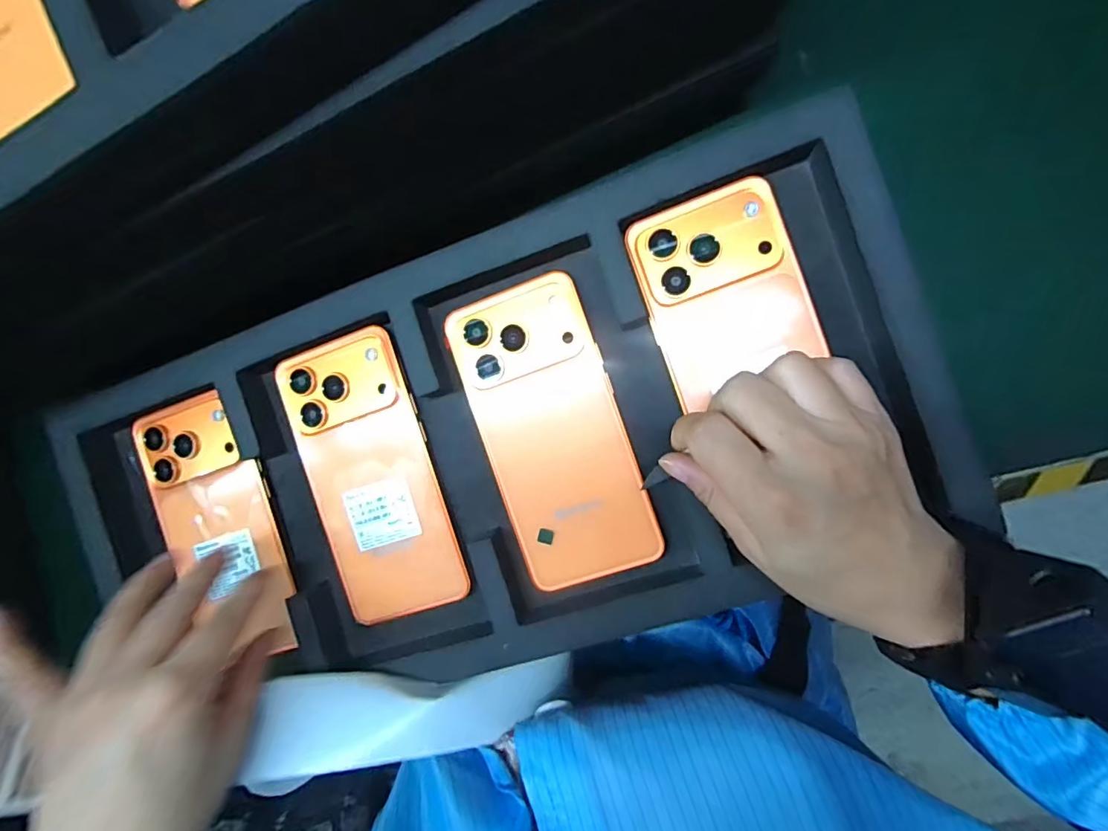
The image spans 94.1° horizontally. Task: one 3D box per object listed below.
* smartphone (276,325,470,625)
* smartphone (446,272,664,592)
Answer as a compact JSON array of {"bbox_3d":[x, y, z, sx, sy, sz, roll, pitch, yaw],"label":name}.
[{"bbox_3d":[-0.105,0.036,0.298,0.077,0.017,0.159,-18,88,10],"label":"smartphone"},{"bbox_3d":[-0.001,0.010,0.279,0.075,0.016,0.161,-19,87,9],"label":"smartphone"}]

